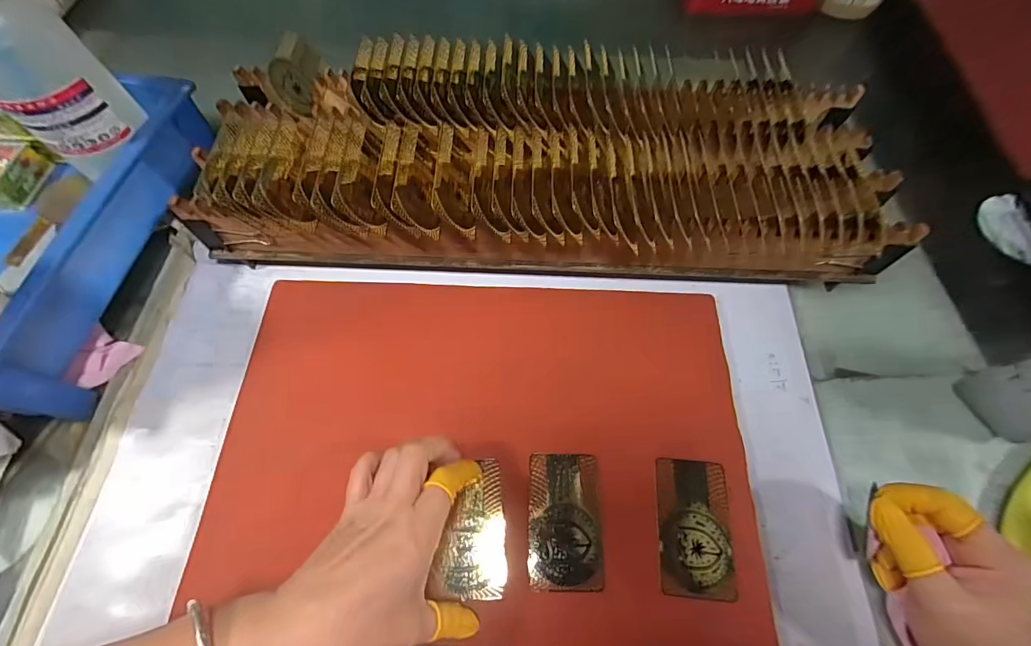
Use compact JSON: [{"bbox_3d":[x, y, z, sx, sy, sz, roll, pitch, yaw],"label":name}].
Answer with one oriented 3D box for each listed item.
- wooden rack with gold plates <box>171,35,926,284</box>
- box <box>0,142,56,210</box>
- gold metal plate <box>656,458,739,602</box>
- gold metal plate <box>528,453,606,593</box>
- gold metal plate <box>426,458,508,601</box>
[{"bbox_3d":[0.025,-0.140,0.373,0.571,0.106,0.182,1,65,1],"label":"wooden rack with gold plates"},{"bbox_3d":[-0.460,-0.133,0.387,0.046,0.029,0.058,8,65,5],"label":"box"},{"bbox_3d":[0.123,0.139,0.299,0.048,0.004,0.085,4,64,4],"label":"gold metal plate"},{"bbox_3d":[0.034,0.135,0.300,0.050,0.006,0.085,1,65,1],"label":"gold metal plate"},{"bbox_3d":[-0.030,0.139,0.297,0.045,0.005,0.084,-1,65,-4],"label":"gold metal plate"}]

